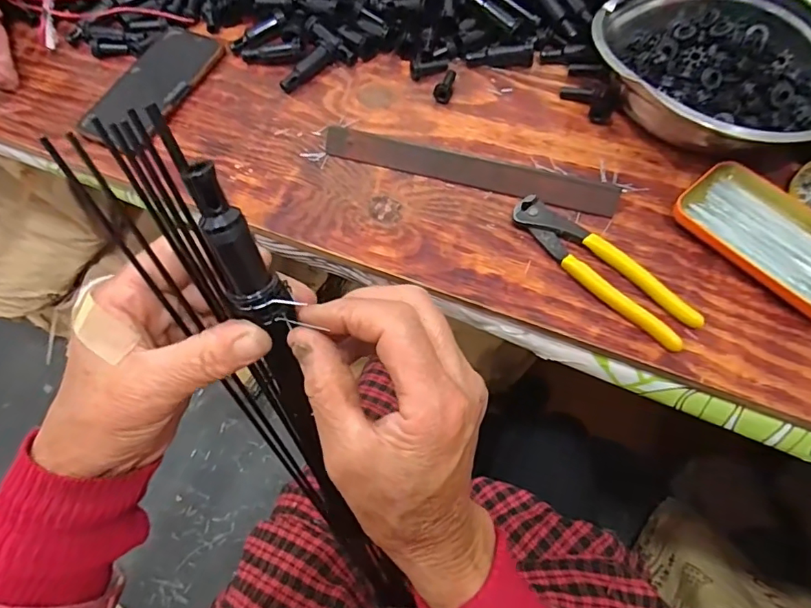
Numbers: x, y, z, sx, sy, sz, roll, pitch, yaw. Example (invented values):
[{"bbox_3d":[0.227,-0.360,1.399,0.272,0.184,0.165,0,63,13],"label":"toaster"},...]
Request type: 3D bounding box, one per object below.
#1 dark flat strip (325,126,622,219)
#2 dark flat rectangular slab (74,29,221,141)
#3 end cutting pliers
[{"bbox_3d":[0.054,-0.122,0.462,0.261,0.010,0.033,16,79,12],"label":"dark flat strip"},{"bbox_3d":[-0.259,-0.227,0.534,0.079,0.010,0.156,23,68,14],"label":"dark flat rectangular slab"},{"bbox_3d":[0.154,-0.030,0.408,0.036,0.013,0.162,-41,69,-15],"label":"end cutting pliers"}]

